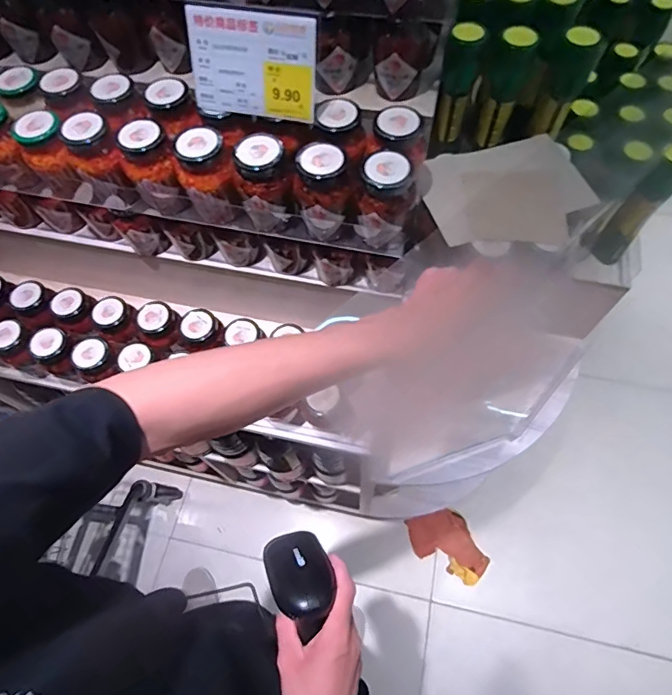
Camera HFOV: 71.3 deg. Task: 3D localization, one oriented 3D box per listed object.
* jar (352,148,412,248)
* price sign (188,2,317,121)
[{"bbox_3d":[0.053,-0.167,0.554,0.063,0.114,0.057,1,63,3],"label":"jar"},{"bbox_3d":[-0.091,-0.314,0.524,0.143,0.104,0.008,12,43,8],"label":"price sign"}]

